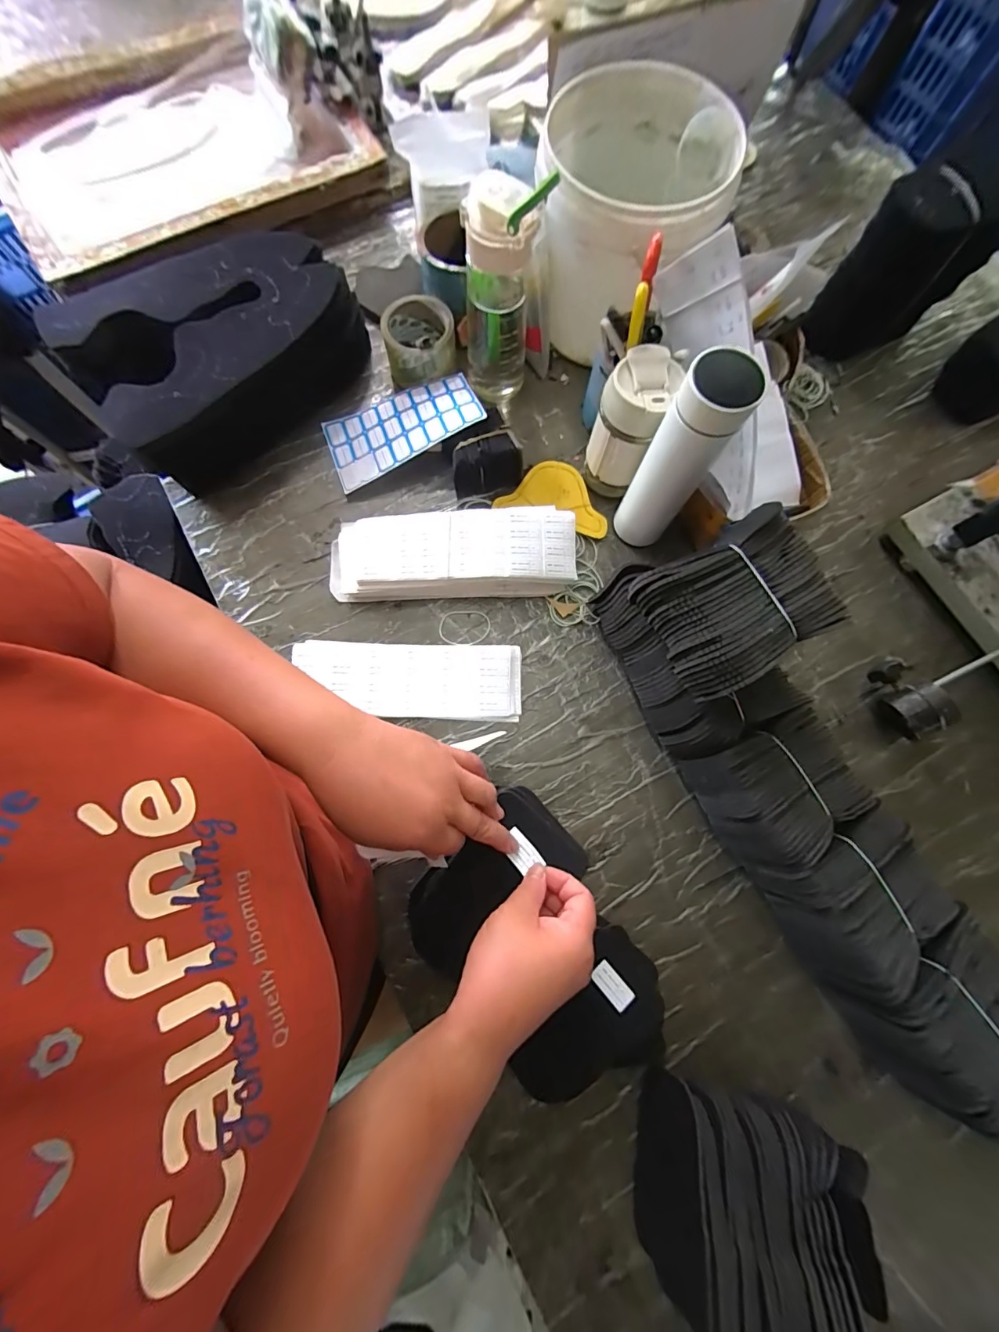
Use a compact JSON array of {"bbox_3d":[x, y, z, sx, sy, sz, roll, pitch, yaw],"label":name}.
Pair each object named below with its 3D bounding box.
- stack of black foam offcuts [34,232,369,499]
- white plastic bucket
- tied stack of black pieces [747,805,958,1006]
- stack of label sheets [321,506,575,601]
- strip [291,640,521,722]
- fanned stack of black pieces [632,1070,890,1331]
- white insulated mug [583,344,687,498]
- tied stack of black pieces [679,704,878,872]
[{"bbox_3d":[-0.331,-0.389,0.566,0.310,0.114,0.226,-37,81,-9],"label":"stack of black foam offcuts"},{"bbox_3d":[0.149,-0.521,0.553,0.202,0.189,0.209,0,77,-1],"label":"white plastic bucket"},{"bbox_3d":[0.347,0.224,0.444,0.130,0.105,0.129,-28,79,-7],"label":"tied stack of black pieces"},{"bbox_3d":[-0.060,-0.136,0.542,0.293,0.041,0.095,-2,77,-2],"label":"stack of label sheets"},{"bbox_3d":[-0.106,0.016,0.529,0.259,0.014,0.088,2,77,-1],"label":"strip"},{"bbox_3d":[0.219,0.464,0.375,0.177,0.093,0.160,9,77,1],"label":"fanned stack of black pieces"},{"bbox_3d":[0.145,-0.272,0.521,0.070,0.148,0.077,0,77,-1],"label":"white insulated mug"},{"bbox_3d":[0.285,0.125,0.466,0.136,0.101,0.124,-25,79,-7],"label":"tied stack of black pieces"}]

